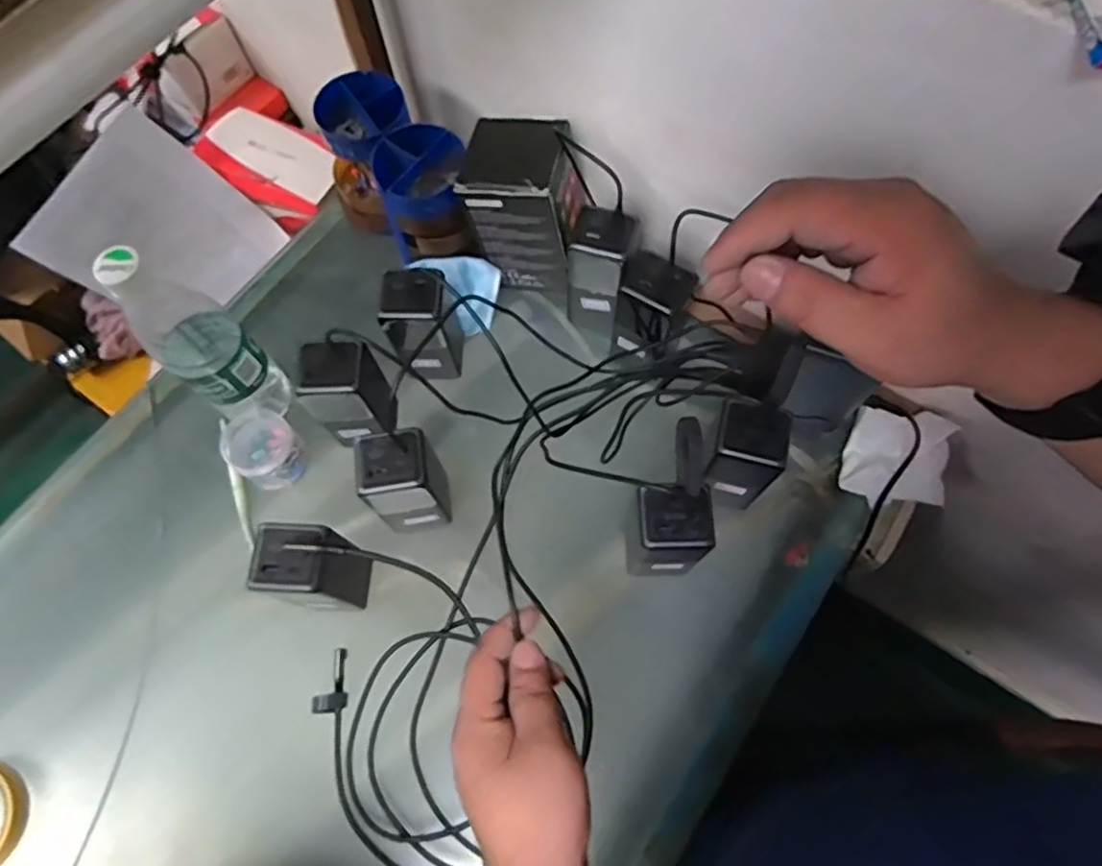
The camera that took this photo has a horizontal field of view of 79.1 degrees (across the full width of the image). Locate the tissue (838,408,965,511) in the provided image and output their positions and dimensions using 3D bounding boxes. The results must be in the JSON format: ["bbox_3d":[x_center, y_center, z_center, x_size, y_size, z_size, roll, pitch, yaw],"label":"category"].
[{"bbox_3d":[0.316,0.022,0.605,0.099,0.049,0.083,1,69,2],"label":"tissue"}]

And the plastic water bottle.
[{"bbox_3d":[-0.290,-0.072,0.556,0.069,0.226,0.061,-42,74,-14],"label":"plastic water bottle"}]

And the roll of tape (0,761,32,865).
[{"bbox_3d":[-0.458,0.302,0.517,0.097,0.020,0.084,-12,69,-4],"label":"roll of tape"}]

